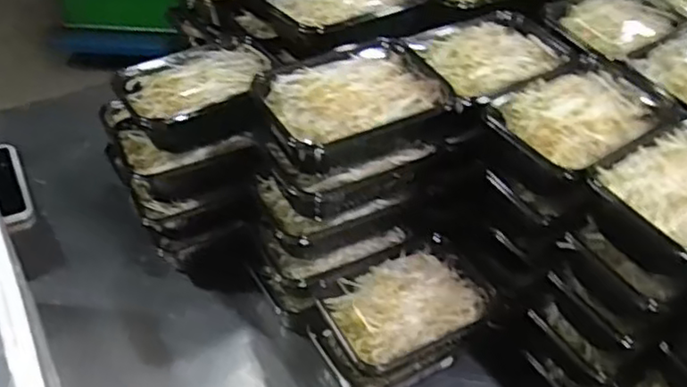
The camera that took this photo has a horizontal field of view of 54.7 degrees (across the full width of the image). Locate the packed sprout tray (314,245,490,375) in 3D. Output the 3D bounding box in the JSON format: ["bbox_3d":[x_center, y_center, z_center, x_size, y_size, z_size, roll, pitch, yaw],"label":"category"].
[{"bbox_3d":[0.070,0.129,0.729,0.188,0.055,0.114,-24,50,-27],"label":"packed sprout tray"}]

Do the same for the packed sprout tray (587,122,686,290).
[{"bbox_3d":[0.320,0.002,0.620,0.179,0.066,0.122,-25,50,-28],"label":"packed sprout tray"}]

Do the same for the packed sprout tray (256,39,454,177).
[{"bbox_3d":[0.009,-0.086,0.676,0.194,0.066,0.129,-17,47,-21],"label":"packed sprout tray"}]

